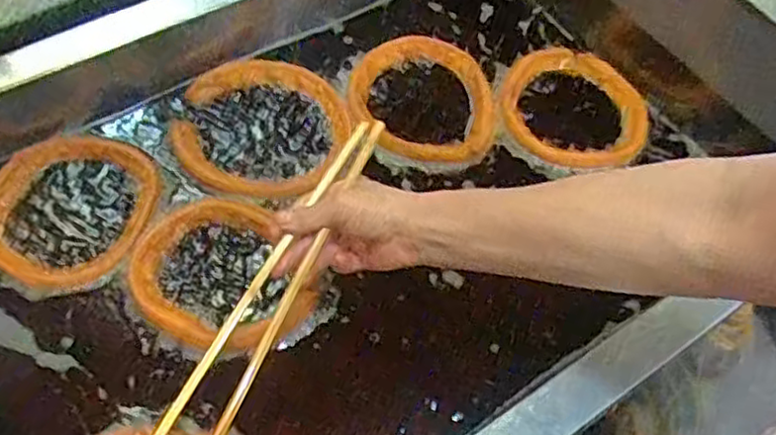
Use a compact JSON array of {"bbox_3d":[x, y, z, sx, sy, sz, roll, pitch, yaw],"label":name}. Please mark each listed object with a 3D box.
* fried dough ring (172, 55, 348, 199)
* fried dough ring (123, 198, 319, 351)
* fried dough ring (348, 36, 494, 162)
[{"bbox_3d":[-0.134,-0.097,0.733,0.180,0.014,0.173,2,59,-4],"label":"fried dough ring"},{"bbox_3d":[-0.151,0.049,0.639,0.176,0.019,0.144,21,60,7],"label":"fried dough ring"},{"bbox_3d":[0.039,-0.134,0.761,0.159,0.015,0.160,2,59,-4],"label":"fried dough ring"}]

